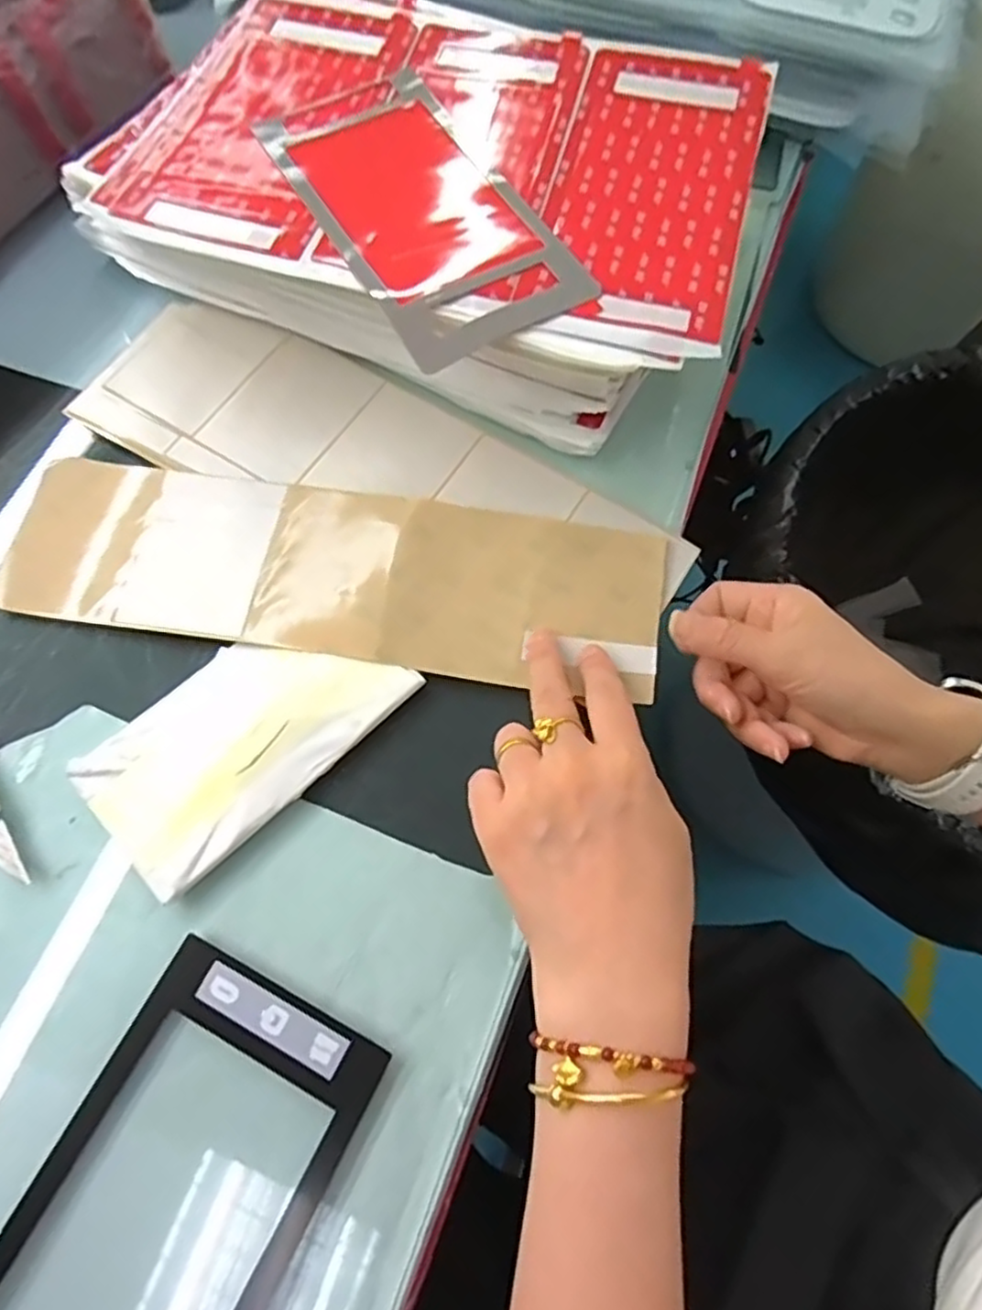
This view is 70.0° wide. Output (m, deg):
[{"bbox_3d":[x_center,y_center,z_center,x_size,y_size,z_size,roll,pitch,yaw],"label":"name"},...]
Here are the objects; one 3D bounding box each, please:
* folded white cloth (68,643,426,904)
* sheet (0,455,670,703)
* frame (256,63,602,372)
[{"bbox_3d":[-0.116,0.035,0.331,0.143,0.010,0.080,-42,75,-15],"label":"folded white cloth"},{"bbox_3d":[-0.080,-0.045,0.363,0.331,0.010,0.097,8,69,3],"label":"sheet"},{"bbox_3d":[-0.037,-0.232,0.355,0.098,0.005,0.195,-29,72,-11],"label":"frame"}]

